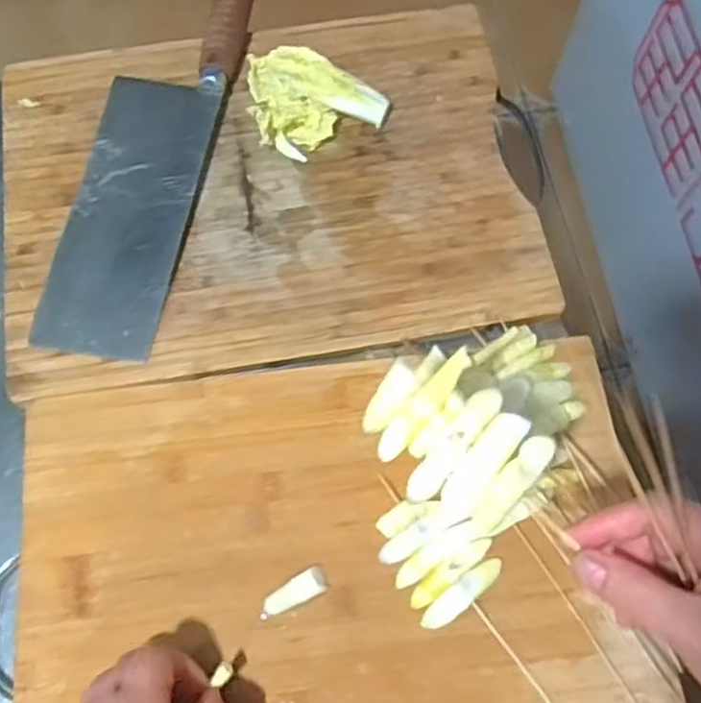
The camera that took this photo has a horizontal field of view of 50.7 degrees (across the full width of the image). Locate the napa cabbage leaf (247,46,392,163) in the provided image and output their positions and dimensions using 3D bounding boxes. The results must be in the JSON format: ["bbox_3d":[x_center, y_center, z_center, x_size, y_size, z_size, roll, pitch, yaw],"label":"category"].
[{"bbox_3d":[-0.032,-0.203,0.582,0.096,0.029,0.090,-21,71,-9],"label":"napa cabbage leaf"}]

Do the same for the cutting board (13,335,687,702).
[{"bbox_3d":[-0.008,0.144,0.454,0.385,0.012,0.286,-6,69,-4],"label":"cutting board"}]

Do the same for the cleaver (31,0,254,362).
[{"bbox_3d":[-0.152,-0.152,0.558,0.087,0.033,0.317,12,69,3],"label":"cleaver"}]

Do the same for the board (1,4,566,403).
[{"bbox_3d":[-0.065,-0.130,0.560,0.389,0.013,0.283,-8,69,-5],"label":"board"}]

